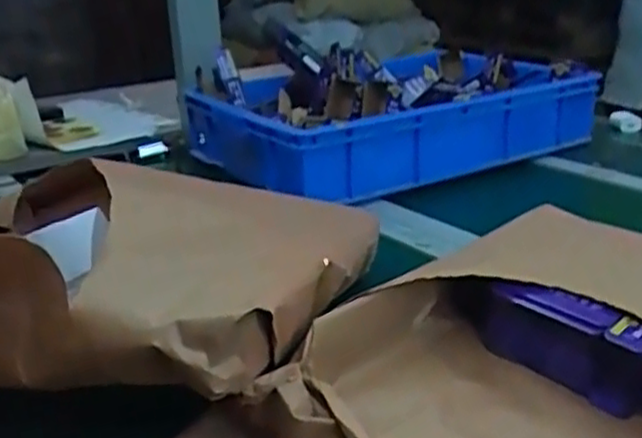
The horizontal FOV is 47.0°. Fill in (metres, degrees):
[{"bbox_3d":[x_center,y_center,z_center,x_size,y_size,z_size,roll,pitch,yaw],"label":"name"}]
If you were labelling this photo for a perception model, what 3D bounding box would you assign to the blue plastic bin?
[{"bbox_3d":[0.103,-0.172,1.274,0.569,0.175,0.423,-14,23,-27],"label":"blue plastic bin"}]

